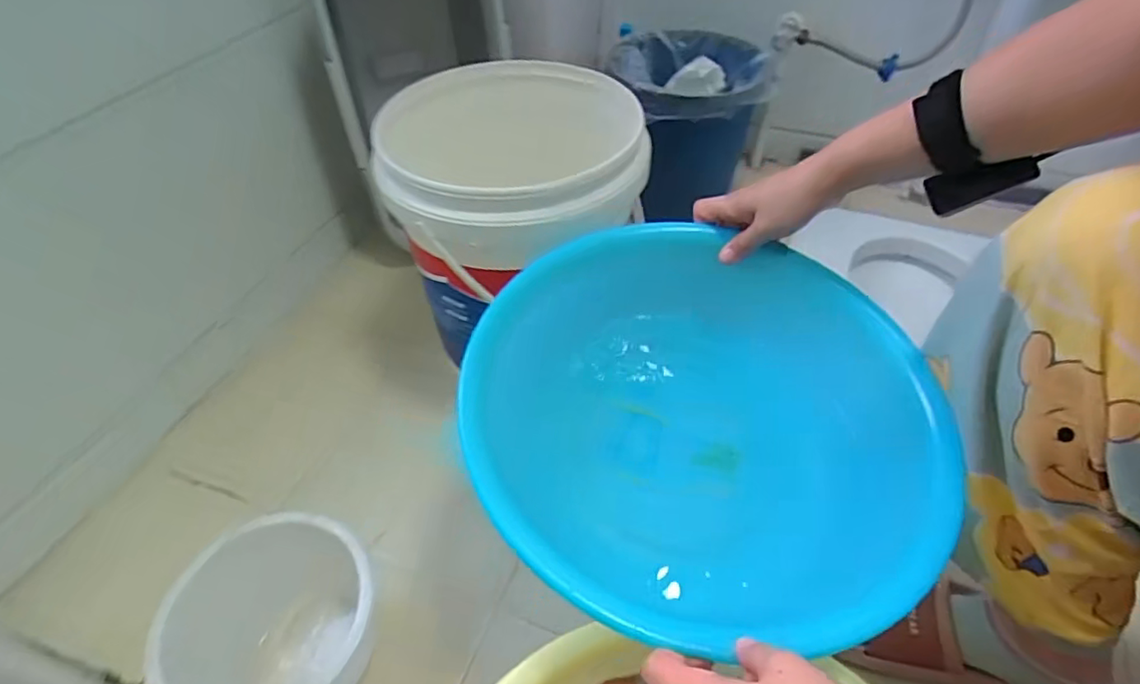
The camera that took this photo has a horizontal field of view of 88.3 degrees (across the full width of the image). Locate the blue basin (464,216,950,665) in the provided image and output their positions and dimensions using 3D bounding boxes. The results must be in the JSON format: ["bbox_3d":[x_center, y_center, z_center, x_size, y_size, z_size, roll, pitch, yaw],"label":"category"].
[{"bbox_3d":[0.098,0.070,0.489,0.346,0.129,0.350,0,47,0],"label":"blue basin"}]

